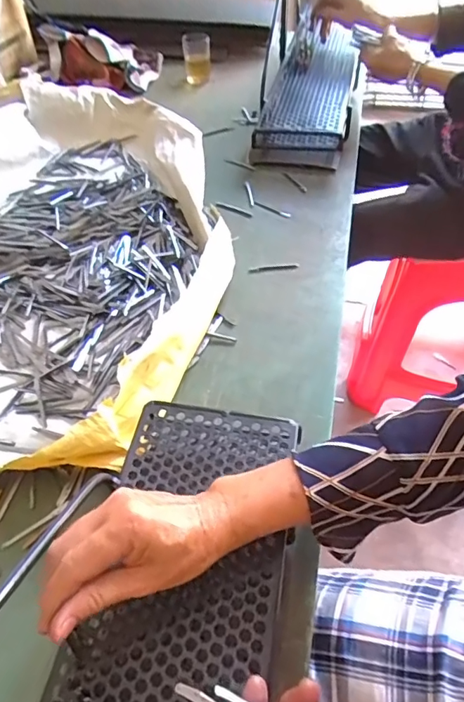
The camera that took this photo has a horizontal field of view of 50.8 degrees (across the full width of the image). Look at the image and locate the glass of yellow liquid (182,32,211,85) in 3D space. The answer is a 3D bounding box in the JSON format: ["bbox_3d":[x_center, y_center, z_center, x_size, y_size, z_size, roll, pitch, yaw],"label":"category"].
[{"bbox_3d":[-0.075,-0.648,1.074,0.060,0.080,0.065,-8,47,-2],"label":"glass of yellow liquid"}]

